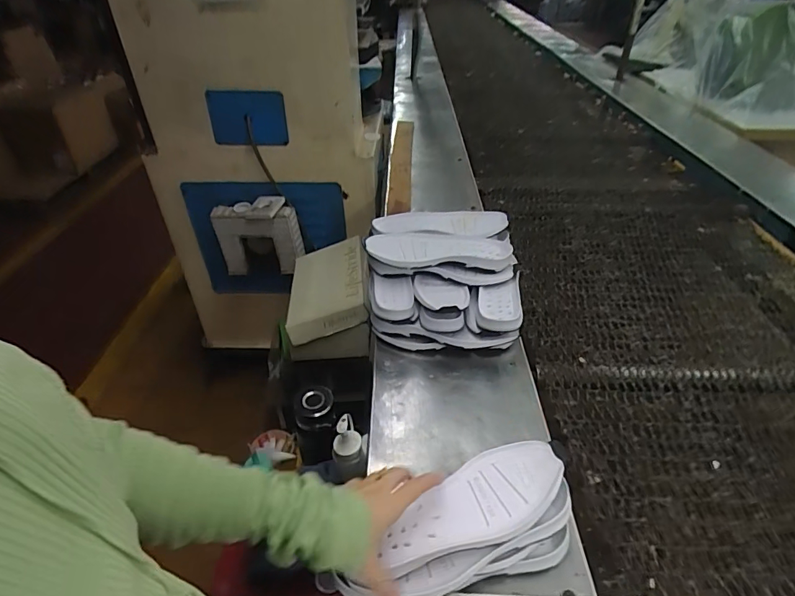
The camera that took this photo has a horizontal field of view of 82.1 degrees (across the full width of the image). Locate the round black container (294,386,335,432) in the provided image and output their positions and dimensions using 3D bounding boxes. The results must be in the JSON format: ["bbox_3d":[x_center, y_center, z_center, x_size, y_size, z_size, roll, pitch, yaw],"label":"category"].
[{"bbox_3d":[-0.148,0.200,0.818,0.068,0.050,0.063,-1,38,0],"label":"round black container"}]

